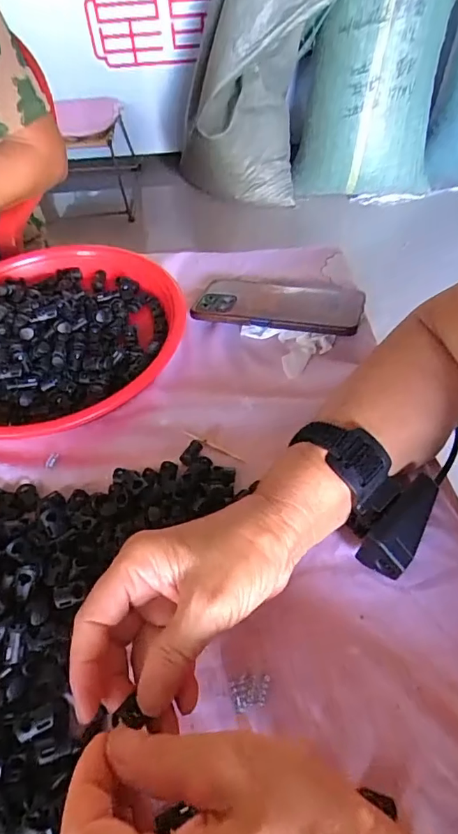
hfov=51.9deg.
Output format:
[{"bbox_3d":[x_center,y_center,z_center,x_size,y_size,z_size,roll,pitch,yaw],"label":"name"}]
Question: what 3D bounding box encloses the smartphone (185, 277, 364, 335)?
[{"bbox_3d":[0.049,-0.116,0.474,0.162,0.010,0.089,8,43,13],"label":"smartphone"}]

